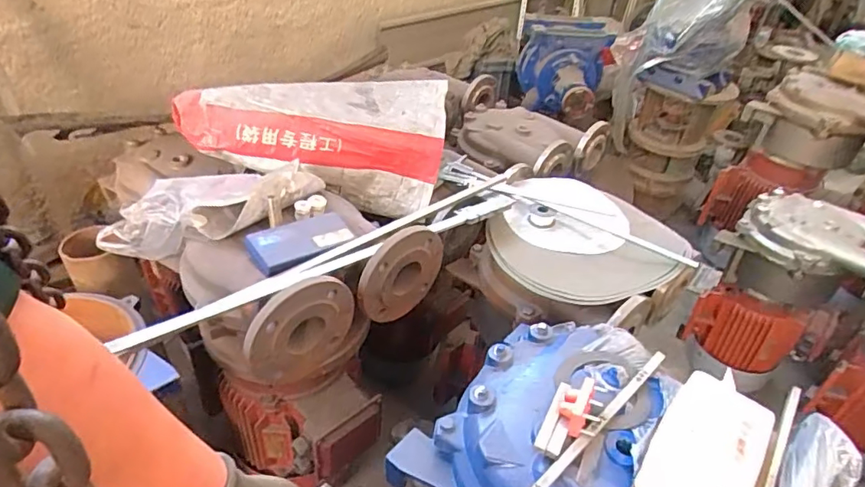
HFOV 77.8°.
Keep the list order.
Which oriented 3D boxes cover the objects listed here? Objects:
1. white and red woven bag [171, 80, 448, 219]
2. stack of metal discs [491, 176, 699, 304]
[{"bbox_3d":[-0.237,-0.223,1.132,0.512,0.198,0.231,5,37,-2],"label":"white and red woven bag"},{"bbox_3d":[0.310,-0.026,1.062,0.361,0.068,0.360,18,39,15],"label":"stack of metal discs"}]

